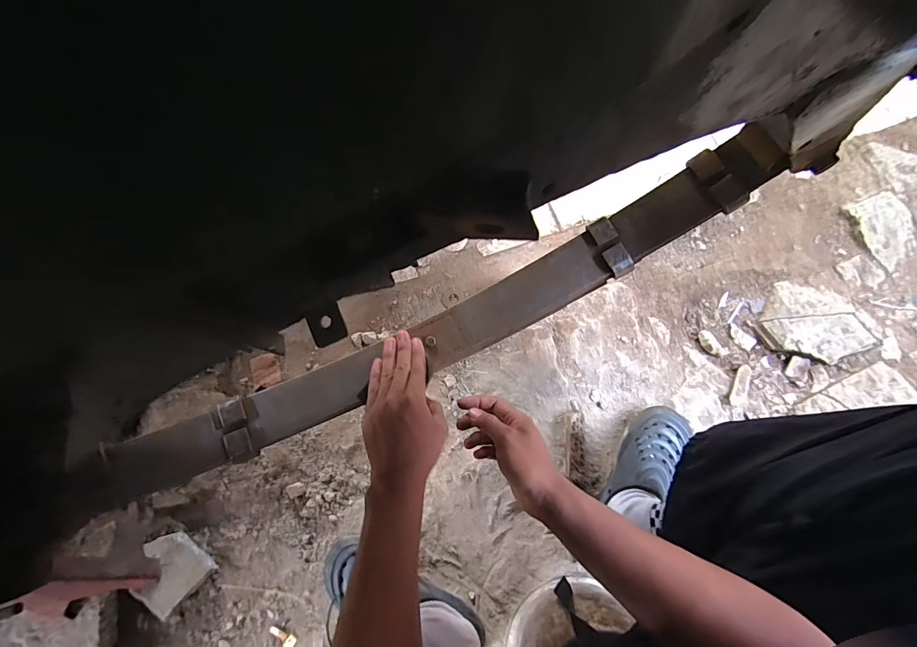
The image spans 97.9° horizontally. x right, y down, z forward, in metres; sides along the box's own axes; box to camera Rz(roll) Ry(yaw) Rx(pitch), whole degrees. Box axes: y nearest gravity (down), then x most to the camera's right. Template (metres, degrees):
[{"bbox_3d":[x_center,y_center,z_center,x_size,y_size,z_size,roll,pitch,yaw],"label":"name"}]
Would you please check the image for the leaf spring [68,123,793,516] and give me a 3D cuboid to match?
[{"bbox_3d":[-0.022,0.008,0.462,0.767,0.135,0.070,-26,76,0],"label":"leaf spring"}]

